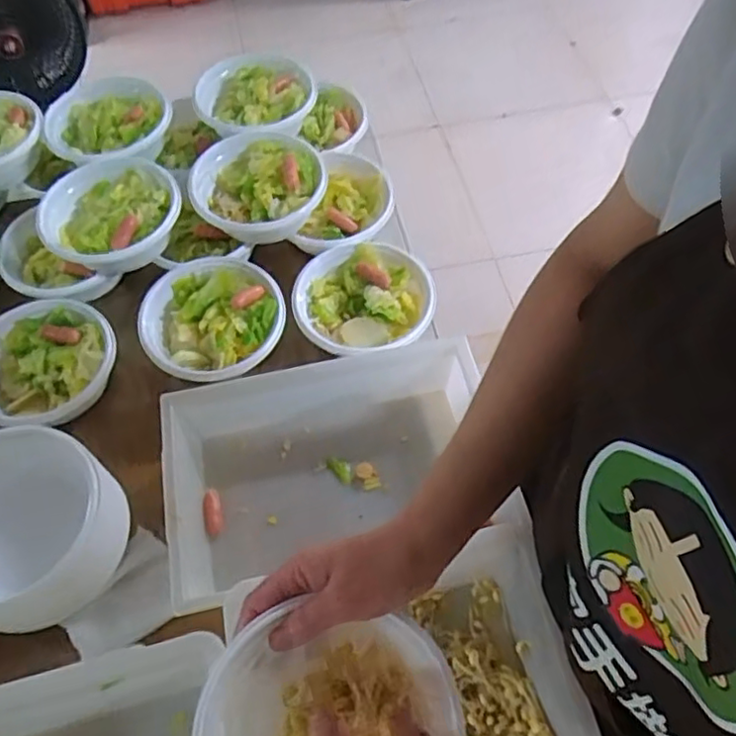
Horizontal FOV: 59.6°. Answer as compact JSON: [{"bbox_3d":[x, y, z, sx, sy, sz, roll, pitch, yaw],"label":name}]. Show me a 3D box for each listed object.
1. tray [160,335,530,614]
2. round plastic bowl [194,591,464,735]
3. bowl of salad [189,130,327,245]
[{"bbox_3d":[-0.027,0.094,0.666,0.349,0.093,0.204,-14,59,-7],"label":"tray"},{"bbox_3d":[-0.025,0.234,0.410,0.153,0.073,0.164,33,65,20],"label":"round plastic bowl"},{"bbox_3d":[-0.132,-0.219,0.792,0.155,0.064,0.155,-1,59,1],"label":"bowl of salad"}]

